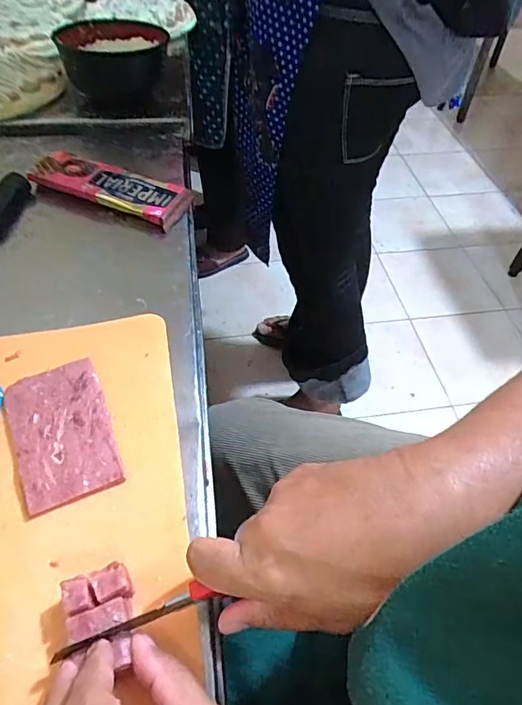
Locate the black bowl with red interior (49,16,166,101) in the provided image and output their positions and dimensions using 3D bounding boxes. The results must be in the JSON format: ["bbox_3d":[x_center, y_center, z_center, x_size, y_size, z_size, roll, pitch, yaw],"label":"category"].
[{"bbox_3d":[-0.192,-0.383,0.648,0.131,0.073,0.106,-9,51,-11],"label":"black bowl with red interior"}]

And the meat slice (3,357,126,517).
[{"bbox_3d":[-0.140,0.053,0.340,0.065,0.008,0.105,-17,53,-17],"label":"meat slice"}]

